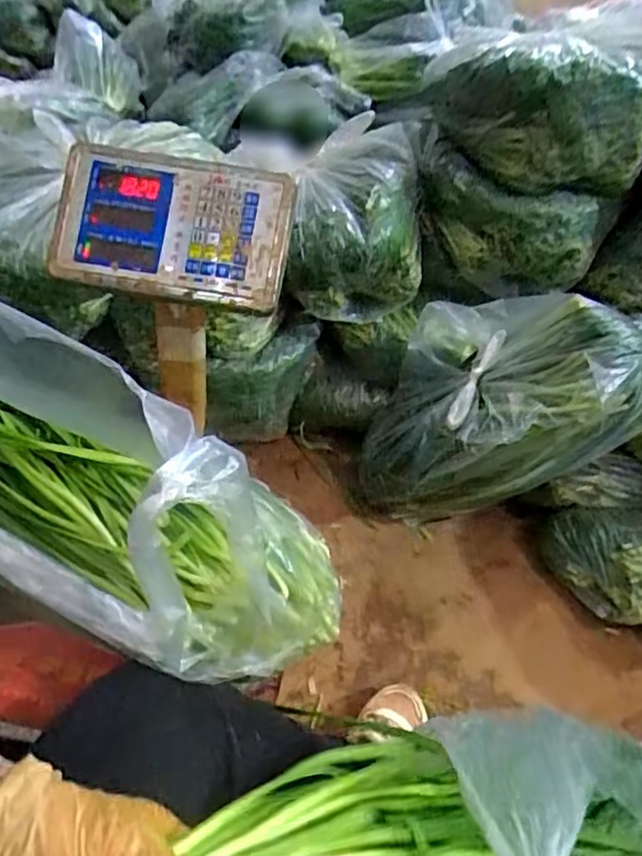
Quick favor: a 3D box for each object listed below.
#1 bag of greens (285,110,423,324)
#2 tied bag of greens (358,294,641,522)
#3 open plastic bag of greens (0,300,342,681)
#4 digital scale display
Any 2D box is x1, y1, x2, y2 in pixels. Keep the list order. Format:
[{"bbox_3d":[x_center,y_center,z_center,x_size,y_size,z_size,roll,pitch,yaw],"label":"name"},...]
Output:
[{"bbox_3d":[0.032,-0.346,1.081,0.236,0.236,0.309,0,40,-5],"label":"bag of greens"},{"bbox_3d":[0.248,-0.030,0.958,0.210,0.439,0.254,26,48,-37],"label":"tied bag of greens"},{"bbox_3d":[-0.236,-0.008,0.449,0.517,0.207,0.185,16,41,13],"label":"open plastic bag of greens"},{"bbox_3d":[-0.159,-0.211,0.671,0.252,0.155,0.039,11,5,7],"label":"digital scale display"}]

